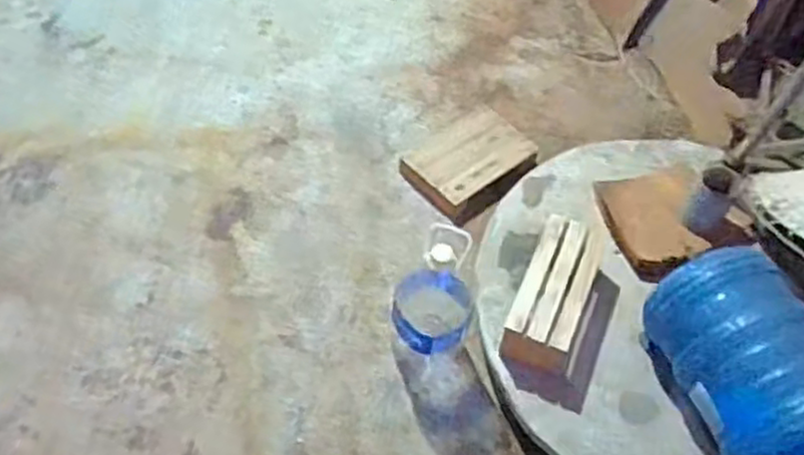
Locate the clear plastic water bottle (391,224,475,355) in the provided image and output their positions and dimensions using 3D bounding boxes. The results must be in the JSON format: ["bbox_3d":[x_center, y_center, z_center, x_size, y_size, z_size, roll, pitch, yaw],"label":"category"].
[{"bbox_3d":[0.063,0.137,1.441,0.165,0.328,0.152,15,54,6],"label":"clear plastic water bottle"}]

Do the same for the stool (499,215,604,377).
[{"bbox_3d":[0.327,0.141,1.525,0.159,0.113,0.327,21,55,10],"label":"stool"}]

